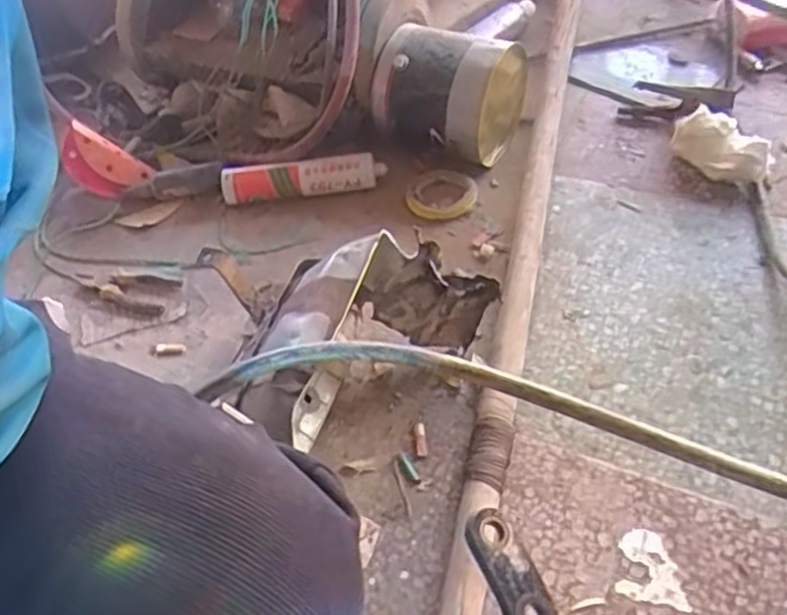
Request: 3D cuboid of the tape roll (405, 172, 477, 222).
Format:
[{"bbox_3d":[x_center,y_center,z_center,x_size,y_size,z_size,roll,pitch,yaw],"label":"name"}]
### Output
[{"bbox_3d":[0.063,-0.150,0.926,0.092,0.013,0.092,-3,48,4],"label":"tape roll"}]

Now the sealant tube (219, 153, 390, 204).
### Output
[{"bbox_3d":[-0.122,-0.173,0.955,0.220,0.045,0.040,-7,48,0],"label":"sealant tube"}]

